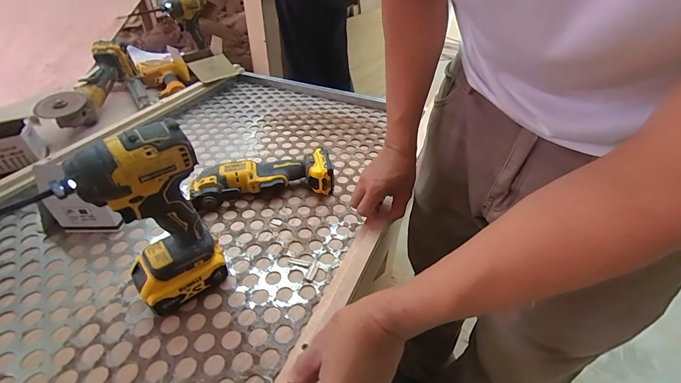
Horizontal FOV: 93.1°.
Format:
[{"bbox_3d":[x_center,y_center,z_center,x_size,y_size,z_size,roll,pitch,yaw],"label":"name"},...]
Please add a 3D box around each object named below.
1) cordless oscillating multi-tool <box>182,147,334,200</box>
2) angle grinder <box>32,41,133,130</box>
[{"bbox_3d":[-0.149,-0.022,0.633,0.262,0.064,0.078,-7,42,-9],"label":"cordless oscillating multi-tool"},{"bbox_3d":[-0.693,-0.294,0.891,0.094,0.122,0.352,-3,41,-5],"label":"angle grinder"}]

